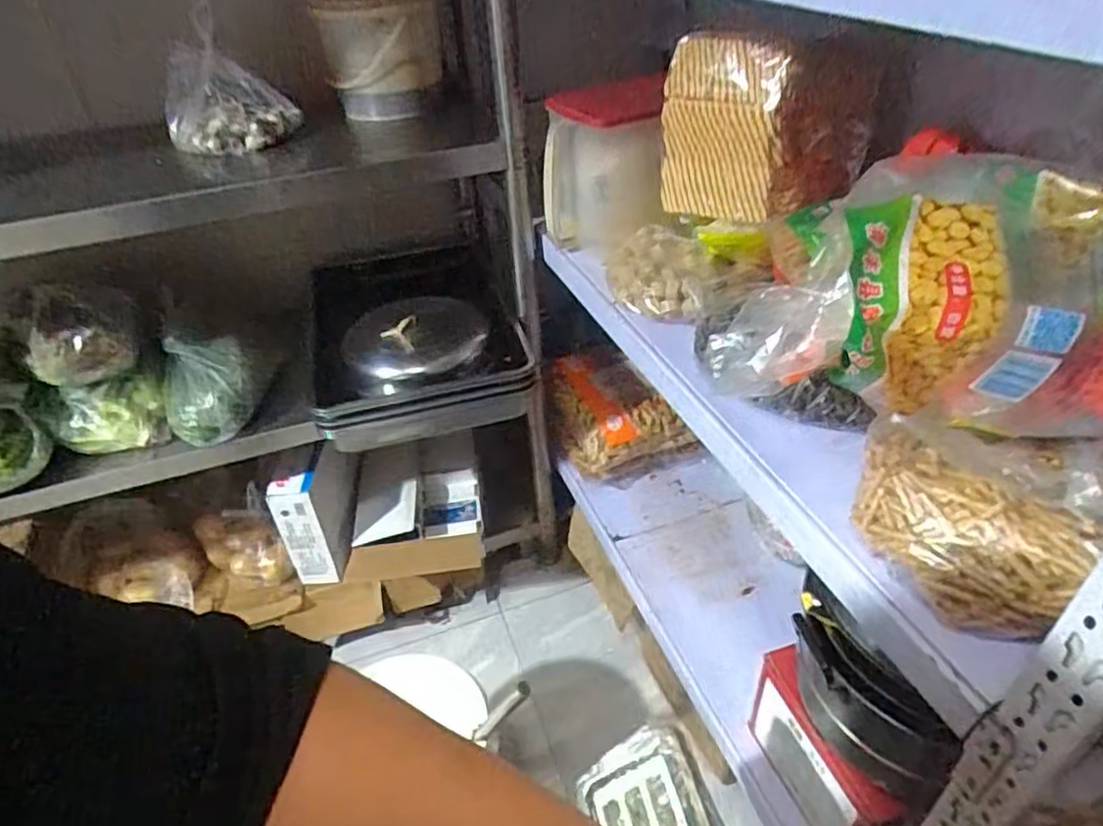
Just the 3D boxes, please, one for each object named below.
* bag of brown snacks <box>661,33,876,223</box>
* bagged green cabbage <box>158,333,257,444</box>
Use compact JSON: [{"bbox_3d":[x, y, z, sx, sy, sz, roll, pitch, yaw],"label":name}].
[{"bbox_3d":[0.300,-0.414,0.973,0.234,0.229,0.182,-22,42,-21],"label":"bag of brown snacks"},{"bbox_3d":[-0.629,-0.049,1.264,0.162,0.152,0.139,-19,41,-17],"label":"bagged green cabbage"}]

